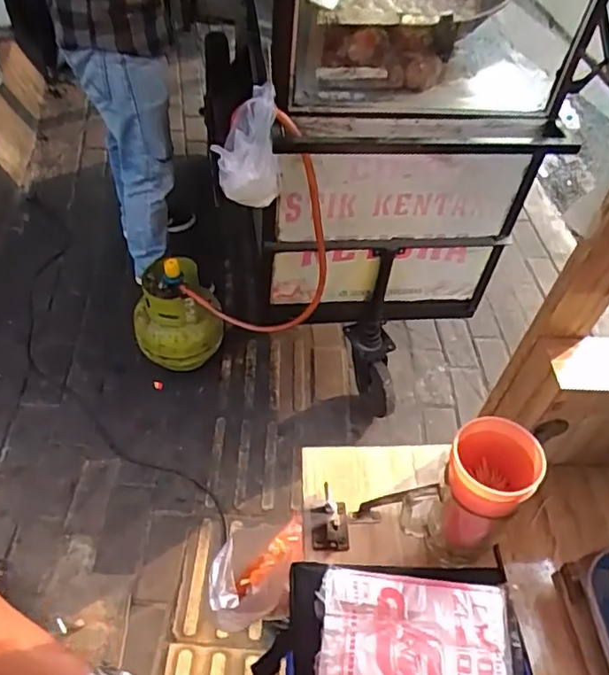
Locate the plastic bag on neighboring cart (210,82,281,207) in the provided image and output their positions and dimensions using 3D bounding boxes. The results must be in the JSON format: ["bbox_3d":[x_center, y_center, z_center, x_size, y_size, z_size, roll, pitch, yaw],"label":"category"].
[{"bbox_3d":[-0.111,-0.356,1.136,0.118,0.210,0.126,-6,51,-9],"label":"plastic bag on neighboring cart"}]

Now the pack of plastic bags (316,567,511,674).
[{"bbox_3d":[0.097,0.263,0.513,0.163,0.015,0.107,8,50,2],"label":"pack of plastic bags"}]

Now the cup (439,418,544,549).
[{"bbox_3d":[0.156,0.137,0.527,0.071,0.127,0.071,2,50,-3],"label":"cup"}]

